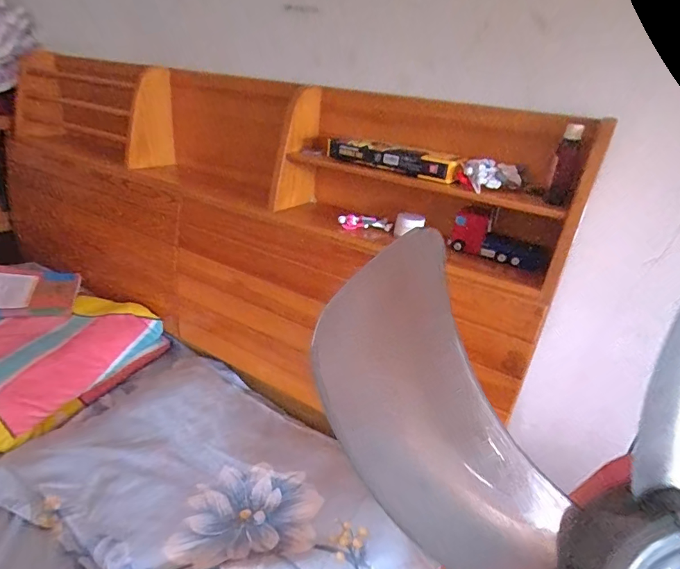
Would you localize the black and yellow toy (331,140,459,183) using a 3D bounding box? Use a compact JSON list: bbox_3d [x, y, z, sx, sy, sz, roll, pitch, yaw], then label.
[{"bbox_3d":[0.092,-0.235,0.778,0.264,0.040,0.056,21,29,27],"label":"black and yellow toy"}]

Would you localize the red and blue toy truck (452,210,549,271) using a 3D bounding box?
[{"bbox_3d":[0.273,-0.067,0.721,0.159,0.067,0.050,27,30,12],"label":"red and blue toy truck"}]

